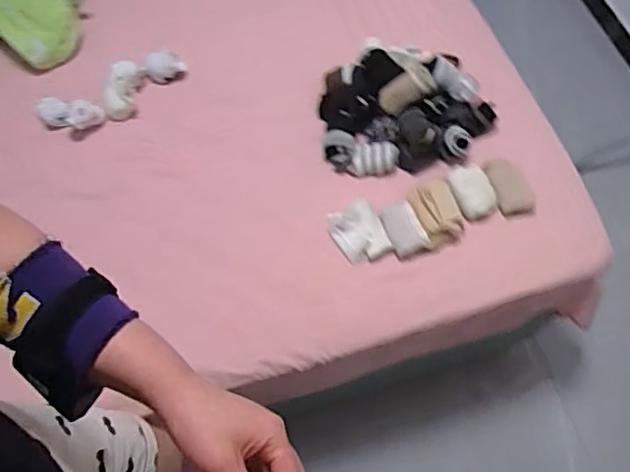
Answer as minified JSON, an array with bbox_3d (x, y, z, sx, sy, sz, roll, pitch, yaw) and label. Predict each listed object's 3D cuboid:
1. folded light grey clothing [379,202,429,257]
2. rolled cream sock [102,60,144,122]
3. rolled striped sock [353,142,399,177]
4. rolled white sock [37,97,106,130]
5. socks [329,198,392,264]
[{"bbox_3d":[0.158,-0.014,1.050,0.062,0.035,0.095,-16,65,-12],"label":"folded light grey clothing"},{"bbox_3d":[-0.389,-0.292,1.175,0.059,0.050,0.117,5,63,-1],"label":"rolled cream sock"},{"bbox_3d":[0.114,-0.146,1.118,0.090,0.036,0.059,-7,63,-7],"label":"rolled striped sock"},{"bbox_3d":[-0.484,-0.241,1.149,0.133,0.039,0.054,10,63,1],"label":"rolled white sock"},{"bbox_3d":[0.078,-0.014,1.051,0.097,0.030,0.116,-16,65,-12],"label":"socks"}]

